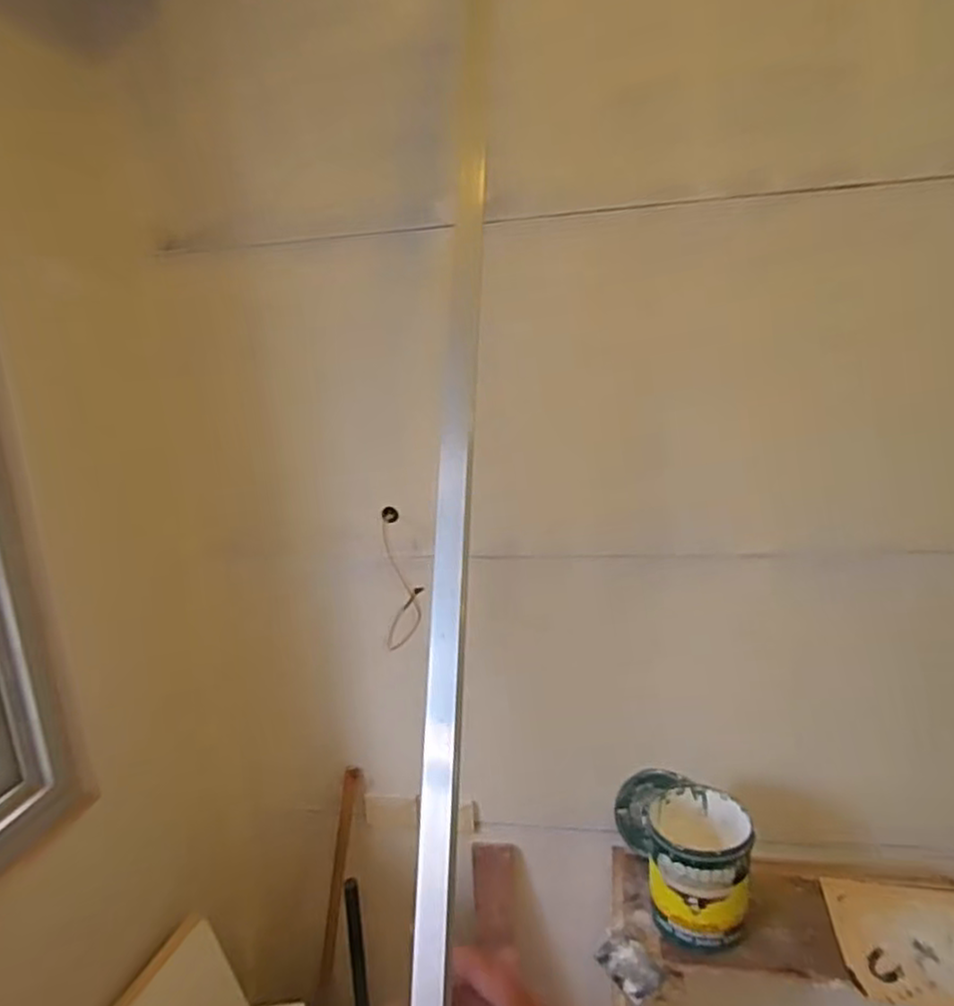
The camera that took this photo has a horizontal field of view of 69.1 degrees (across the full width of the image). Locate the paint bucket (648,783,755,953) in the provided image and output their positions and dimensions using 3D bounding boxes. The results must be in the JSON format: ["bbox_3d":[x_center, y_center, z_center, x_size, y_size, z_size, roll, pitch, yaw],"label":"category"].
[{"bbox_3d":[0.385,0.631,1.204,0.169,0.183,0.178,0,14,14],"label":"paint bucket"}]

